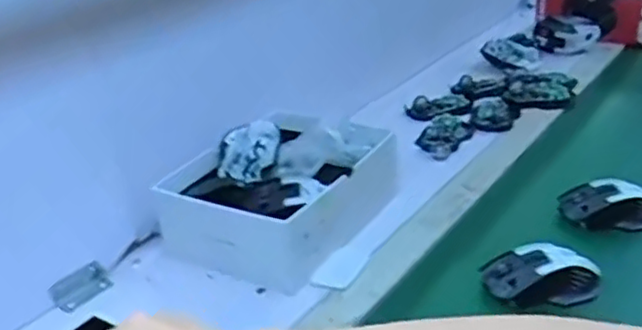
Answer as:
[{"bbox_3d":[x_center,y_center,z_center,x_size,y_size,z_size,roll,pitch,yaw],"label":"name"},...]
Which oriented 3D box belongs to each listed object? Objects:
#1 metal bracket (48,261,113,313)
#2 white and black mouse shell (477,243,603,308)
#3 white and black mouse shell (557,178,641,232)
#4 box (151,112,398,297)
[{"bbox_3d":[-0.252,0.127,0.725,0.026,0.022,0.060,16,34,32],"label":"metal bracket"},{"bbox_3d":[0.210,0.102,0.646,0.106,0.039,0.049,-5,28,-4],"label":"white and black mouse shell"},{"bbox_3d":[0.313,0.041,0.734,0.106,0.041,0.051,2,28,10],"label":"white and black mouse shell"},{"bbox_3d":[-0.040,0.025,0.798,0.201,0.081,0.243,14,33,30],"label":"box"}]

